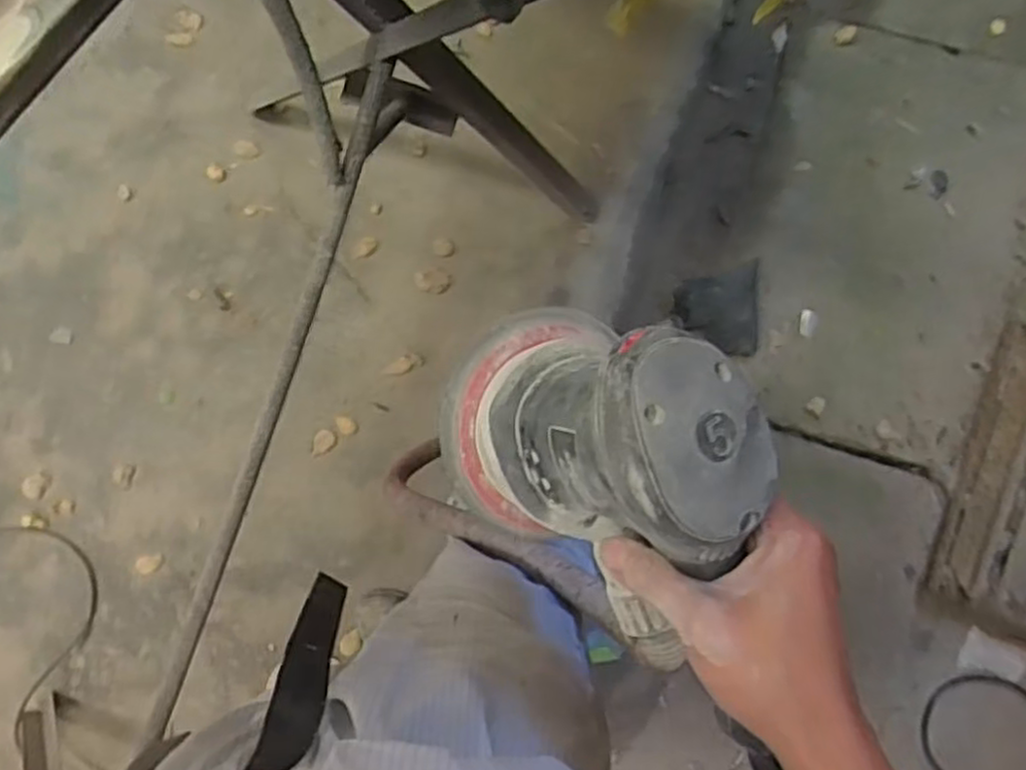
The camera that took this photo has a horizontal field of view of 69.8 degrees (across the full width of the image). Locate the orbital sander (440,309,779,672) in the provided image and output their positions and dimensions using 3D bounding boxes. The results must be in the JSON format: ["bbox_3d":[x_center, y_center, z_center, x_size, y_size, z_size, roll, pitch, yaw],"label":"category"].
[{"bbox_3d":[0.038,0.033,0.379,0.155,0.157,0.125,36,84,-2],"label":"orbital sander"}]

